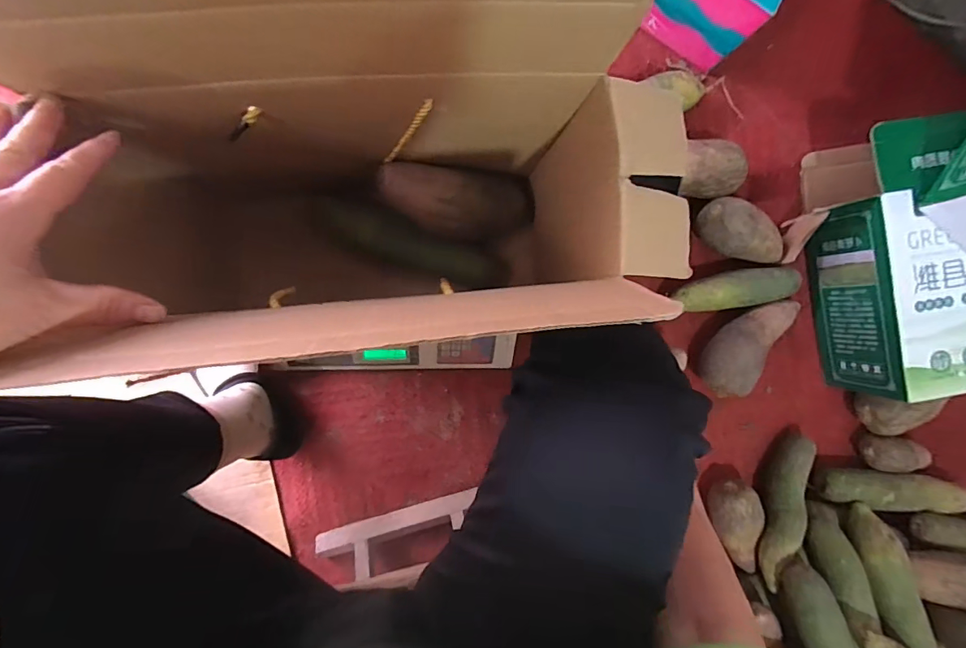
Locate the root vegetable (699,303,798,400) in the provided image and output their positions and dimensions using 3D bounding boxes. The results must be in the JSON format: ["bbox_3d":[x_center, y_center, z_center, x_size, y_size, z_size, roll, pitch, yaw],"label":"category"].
[{"bbox_3d":[0.383,0.026,0.657,0.080,0.077,0.182,38,89,-4],"label":"root vegetable"}]

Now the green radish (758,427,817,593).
[{"bbox_3d":[0.441,0.263,0.666,0.045,0.051,0.226,23,73,-4],"label":"green radish"}]

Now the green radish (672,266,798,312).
[{"bbox_3d":[0.367,-0.051,0.664,0.179,0.053,0.054,-7,93,-4],"label":"green radish"}]

